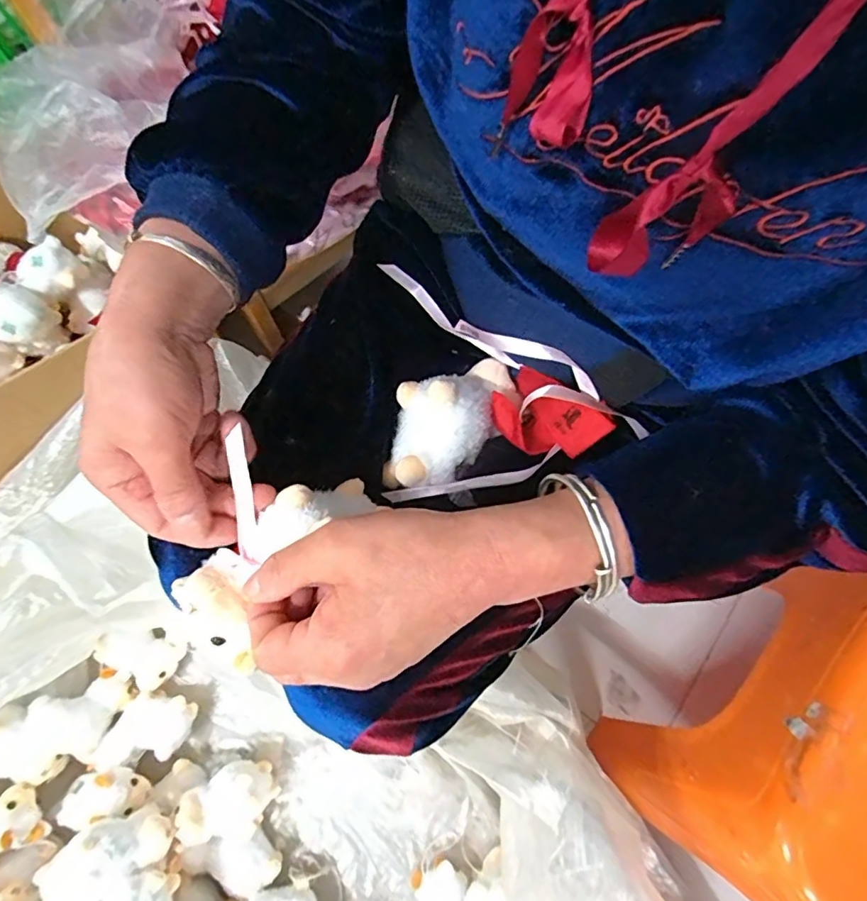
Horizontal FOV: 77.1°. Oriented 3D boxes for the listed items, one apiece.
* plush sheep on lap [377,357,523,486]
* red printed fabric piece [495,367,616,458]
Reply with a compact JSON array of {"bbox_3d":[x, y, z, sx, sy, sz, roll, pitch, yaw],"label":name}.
[{"bbox_3d":[0.009,-0.025,0.378,0.066,0.046,0.119,42,77,9],"label":"plush sheep on lap"},{"bbox_3d":[0.076,-0.023,0.376,0.051,0.049,0.073,-42,79,-12],"label":"red printed fabric piece"}]

